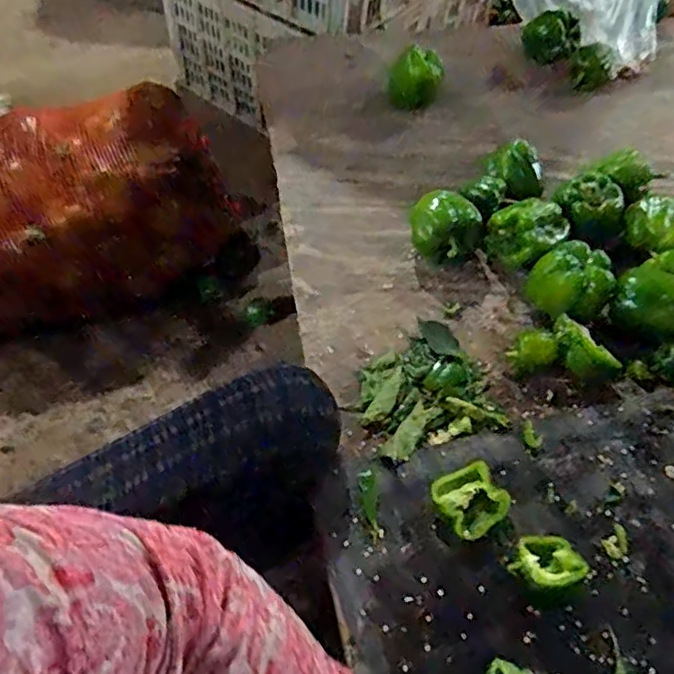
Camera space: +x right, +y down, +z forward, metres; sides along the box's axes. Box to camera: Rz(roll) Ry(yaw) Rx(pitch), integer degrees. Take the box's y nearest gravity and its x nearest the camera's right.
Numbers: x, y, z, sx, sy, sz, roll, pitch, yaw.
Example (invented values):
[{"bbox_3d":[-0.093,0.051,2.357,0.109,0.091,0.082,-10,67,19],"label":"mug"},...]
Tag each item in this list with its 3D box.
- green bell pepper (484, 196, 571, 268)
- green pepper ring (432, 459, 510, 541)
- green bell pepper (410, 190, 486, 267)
[{"bbox_3d":[0.217,-0.113,0.664,0.089,0.061,0.063,-19,60,-16],"label":"green bell pepper"},{"bbox_3d":[0.113,0.141,0.496,0.053,0.024,0.052,-28,63,-21],"label":"green pepper ring"},{"bbox_3d":[0.124,-0.119,0.662,0.063,0.063,0.072,-37,66,-25],"label":"green bell pepper"}]

